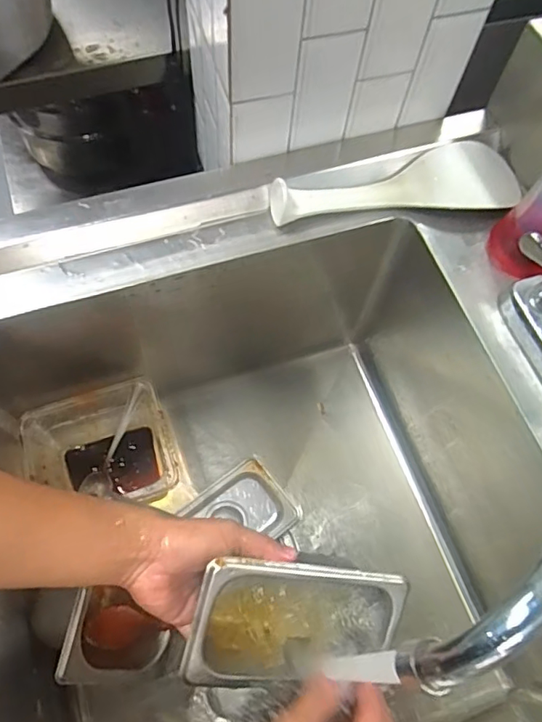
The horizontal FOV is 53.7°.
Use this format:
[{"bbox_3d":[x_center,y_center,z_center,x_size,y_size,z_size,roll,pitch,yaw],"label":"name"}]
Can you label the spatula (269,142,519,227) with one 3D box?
[{"bbox_3d":[0.127,-0.190,0.547,0.258,0.028,0.085,-6,66,-5],"label":"spatula"}]

